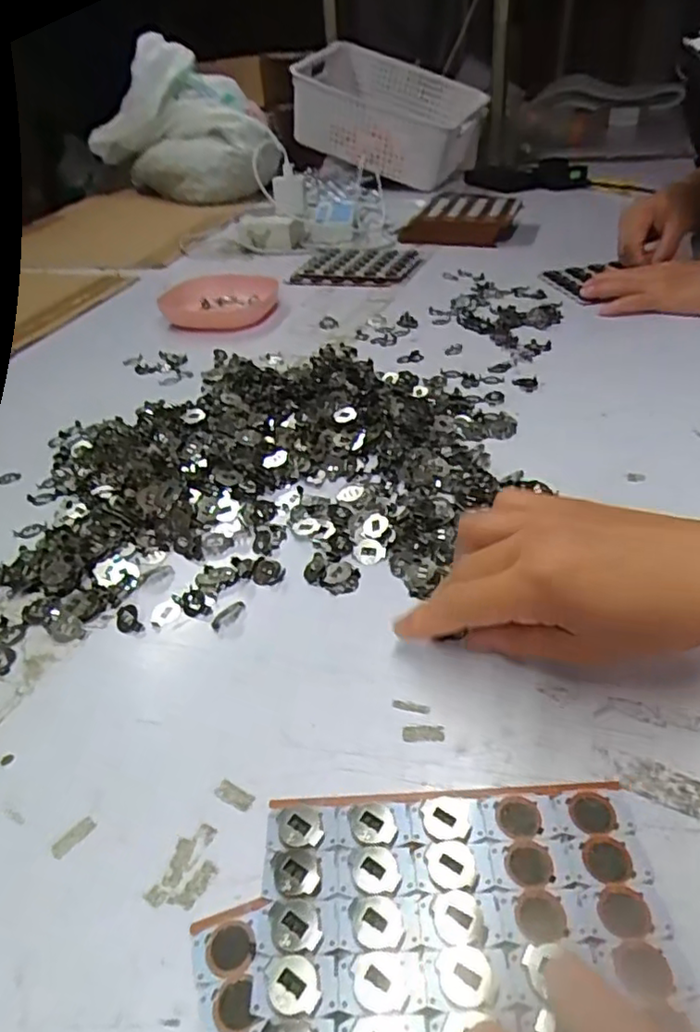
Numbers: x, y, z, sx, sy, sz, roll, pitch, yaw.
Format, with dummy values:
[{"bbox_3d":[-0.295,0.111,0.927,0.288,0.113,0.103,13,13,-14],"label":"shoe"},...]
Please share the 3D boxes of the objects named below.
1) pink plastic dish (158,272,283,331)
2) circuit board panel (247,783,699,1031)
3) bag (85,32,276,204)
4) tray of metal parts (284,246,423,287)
[{"bbox_3d":[-0.159,-0.263,0.764,0.122,0.032,0.130,1,38,9],"label":"pink plastic dish"},{"bbox_3d":[0.038,0.154,0.224,0.145,0.006,0.117,-3,37,4],"label":"circuit board panel"},{"bbox_3d":[-0.354,-0.808,1.292,0.325,0.271,0.396,-17,39,-13],"label":"bag"},{"bbox_3d":[0.010,-0.357,0.877,0.170,0.010,0.158,7,39,17],"label":"tray of metal parts"}]

